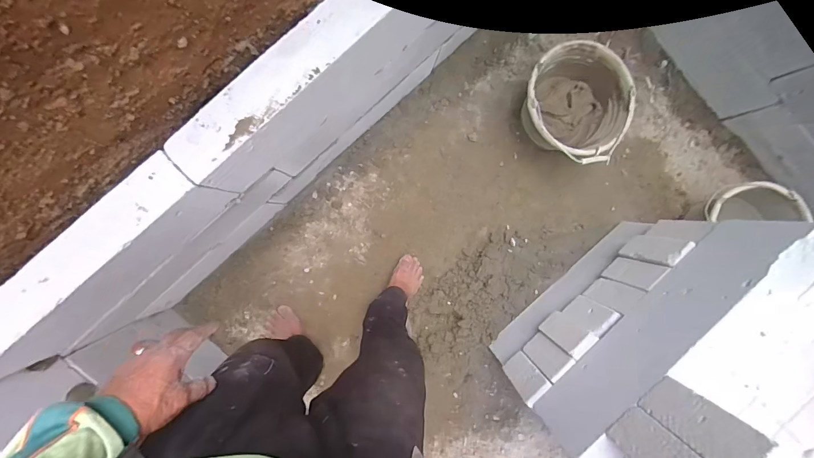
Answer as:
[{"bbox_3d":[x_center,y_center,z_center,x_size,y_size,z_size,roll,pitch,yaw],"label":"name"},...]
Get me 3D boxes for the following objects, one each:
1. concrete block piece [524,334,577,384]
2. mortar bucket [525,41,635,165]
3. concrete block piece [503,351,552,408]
[{"bbox_3d":[0.352,0.321,0.962,0.025,0.182,0.073,37,89,-4],"label":"concrete block piece"},{"bbox_3d":[0.480,-0.363,1.133,0.299,0.239,0.300,0,92,-4],"label":"mortar bucket"},{"bbox_3d":[0.287,0.358,0.930,0.020,0.184,0.073,40,89,-4],"label":"concrete block piece"}]

